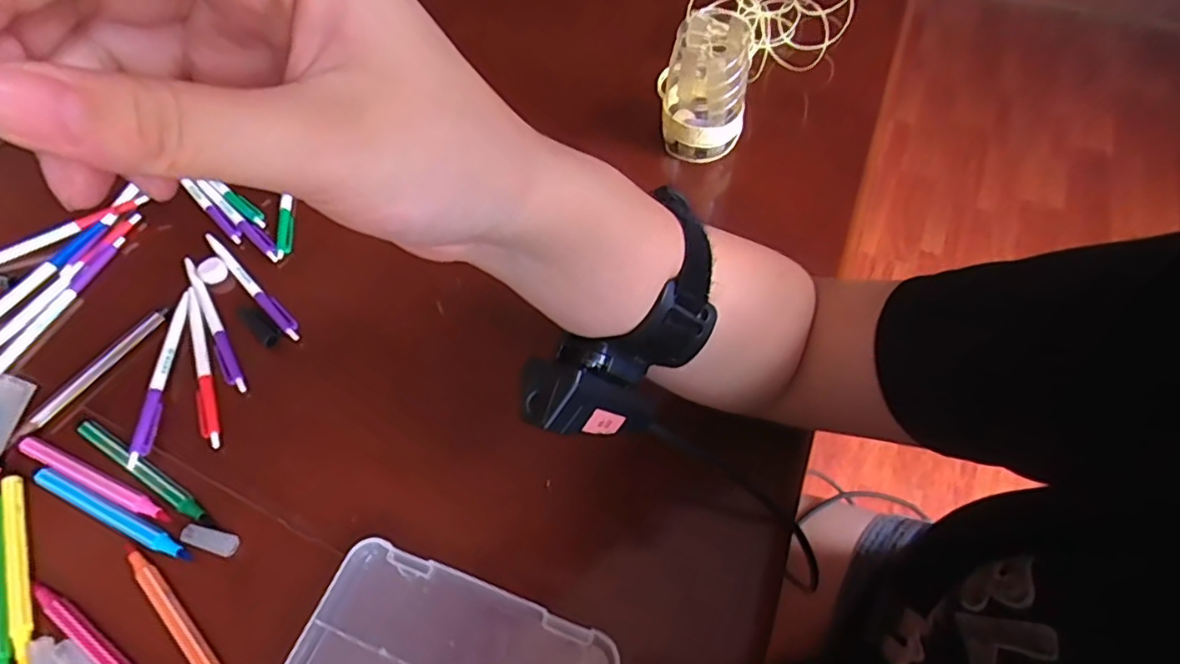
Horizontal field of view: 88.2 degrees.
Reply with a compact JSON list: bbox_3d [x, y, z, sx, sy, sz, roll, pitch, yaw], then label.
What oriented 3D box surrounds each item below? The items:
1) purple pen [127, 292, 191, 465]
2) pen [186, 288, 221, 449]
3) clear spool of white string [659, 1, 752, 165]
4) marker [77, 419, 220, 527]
[{"bbox_3d":[-0.292,0.029,0.413,0.012,0.008,0.133,-7,56,-1],"label":"purple pen"},{"bbox_3d":[-0.268,0.023,0.419,0.014,0.010,0.127,-21,57,-11],"label":"pen"},{"bbox_3d":[0.096,-0.201,0.505,0.068,0.096,0.068,5,57,7],"label":"clear spool of white string"},{"bbox_3d":[-0.275,0.085,0.375,0.123,0.007,0.011,26,61,19],"label":"marker"}]

